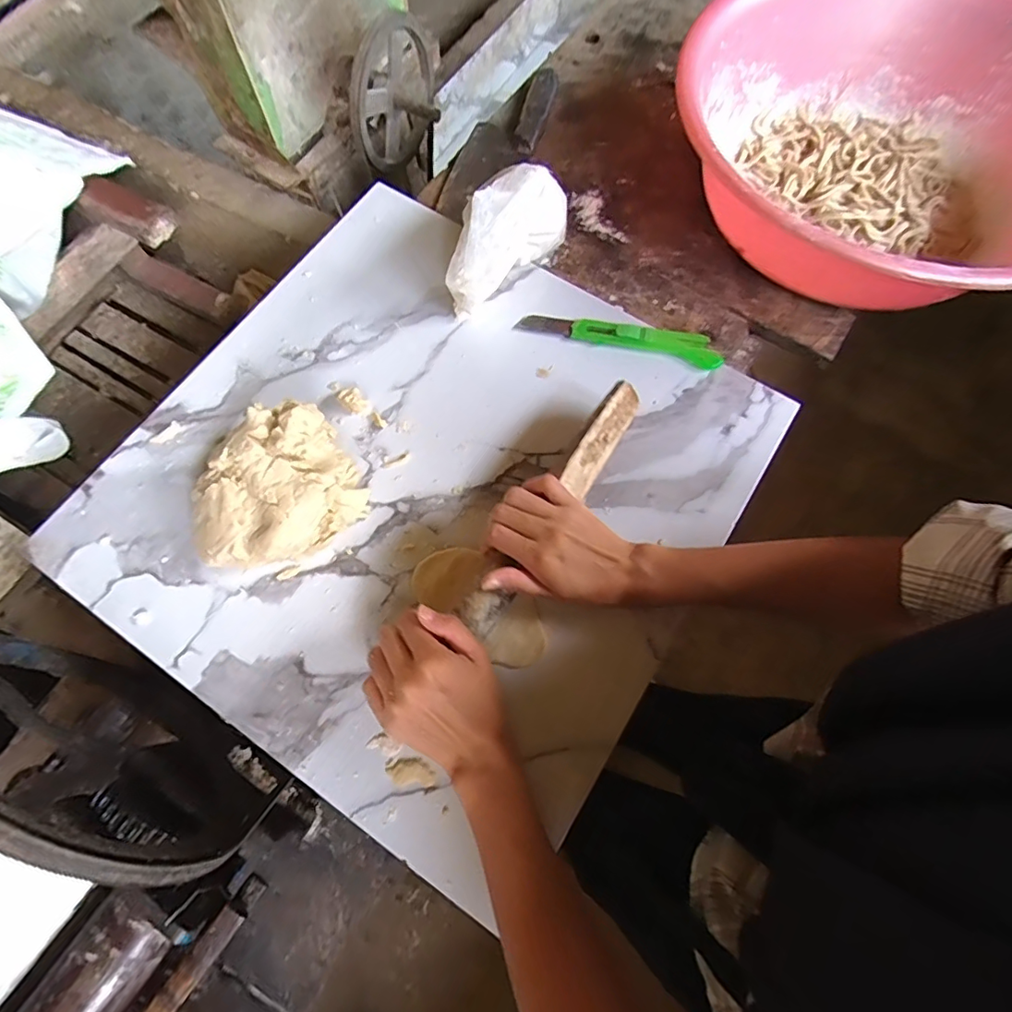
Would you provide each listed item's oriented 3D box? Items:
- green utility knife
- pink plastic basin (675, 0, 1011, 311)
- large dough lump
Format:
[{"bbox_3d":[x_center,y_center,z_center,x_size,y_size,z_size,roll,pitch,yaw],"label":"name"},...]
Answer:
[{"bbox_3d":[0.109,-0.165,0.497,0.191,0.012,0.031,13,73,5],"label":"green utility knife"},{"bbox_3d":[0.382,-0.354,0.514,0.436,0.128,0.402,0,72,1],"label":"pink plastic basin"},{"bbox_3d":[-0.186,-0.008,0.412,0.134,0.076,0.102,-33,75,-9],"label":"large dough lump"}]

